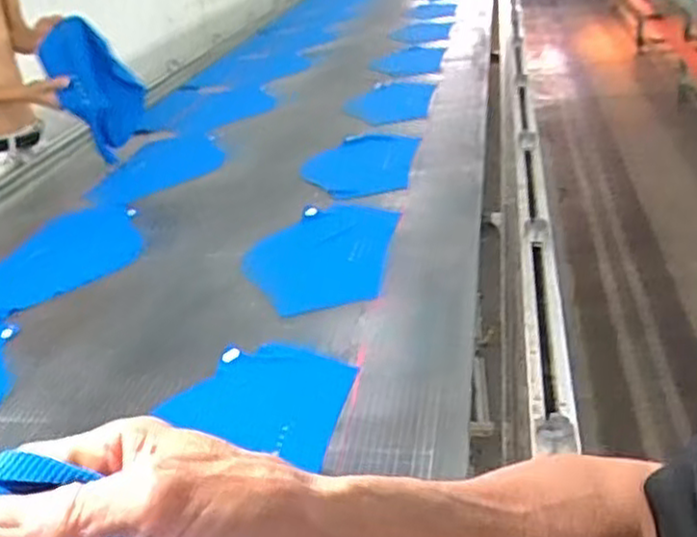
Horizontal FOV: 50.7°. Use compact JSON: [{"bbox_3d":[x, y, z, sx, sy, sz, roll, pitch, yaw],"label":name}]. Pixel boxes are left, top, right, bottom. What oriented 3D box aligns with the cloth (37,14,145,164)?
[{"bbox_3d":[-0.560,-0.404,1.656,0.182,0.293,0.079,-16,29,-17],"label":"cloth"}]

